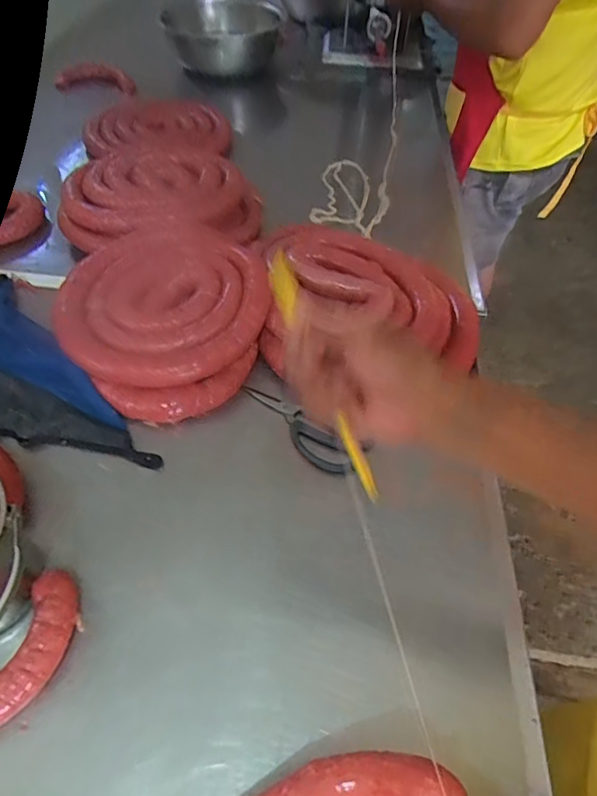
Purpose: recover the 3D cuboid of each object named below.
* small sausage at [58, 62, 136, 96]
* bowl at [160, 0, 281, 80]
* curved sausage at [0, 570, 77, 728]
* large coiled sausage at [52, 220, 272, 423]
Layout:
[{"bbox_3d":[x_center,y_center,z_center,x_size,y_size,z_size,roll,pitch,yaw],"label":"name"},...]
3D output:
[{"bbox_3d":[-0.513,-0.803,1.283,0.200,0.061,0.027,6,51,3],"label":"small sausage"},{"bbox_3d":[-0.176,-0.863,1.221,0.251,0.125,0.268,2,51,0],"label":"bowl"},{"bbox_3d":[-0.274,0.233,0.452,0.161,0.040,0.111,-23,55,-19],"label":"curved sausage"},{"bbox_3d":[-0.176,-0.118,0.694,0.273,0.076,0.291,1,51,-1],"label":"large coiled sausage"}]

